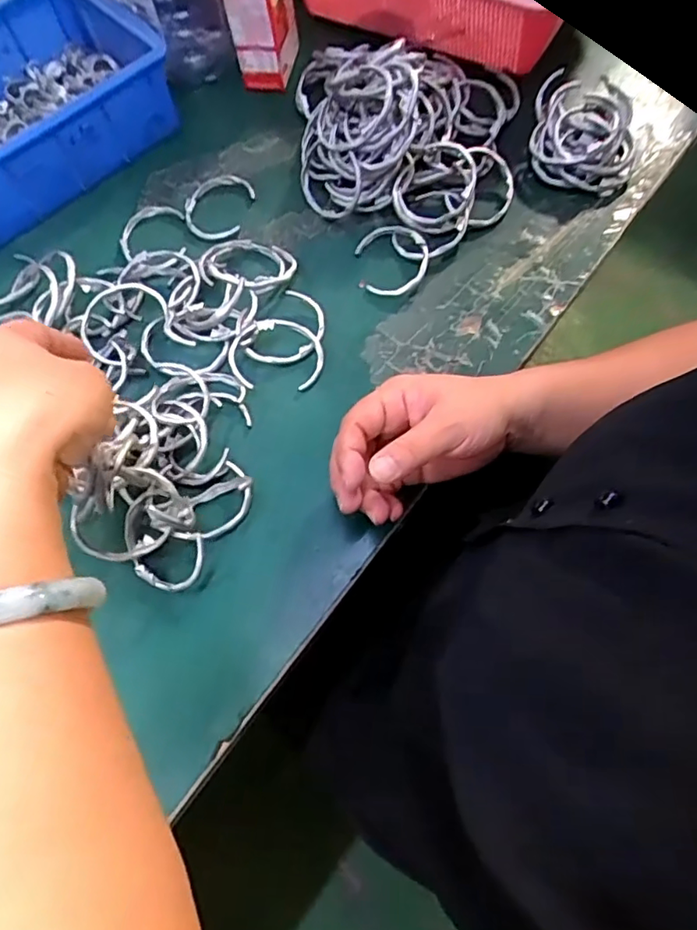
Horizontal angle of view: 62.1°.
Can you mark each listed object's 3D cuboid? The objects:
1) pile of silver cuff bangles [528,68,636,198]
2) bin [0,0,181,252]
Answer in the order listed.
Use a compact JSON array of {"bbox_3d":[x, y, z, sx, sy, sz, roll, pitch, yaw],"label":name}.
[{"bbox_3d":[0.207,-0.299,0.505,0.085,0.029,0.128,11,68,7],"label":"pile of silver cuff bangles"},{"bbox_3d":[-0.291,-0.310,0.505,0.236,0.085,0.186,-35,69,-12],"label":"bin"}]

